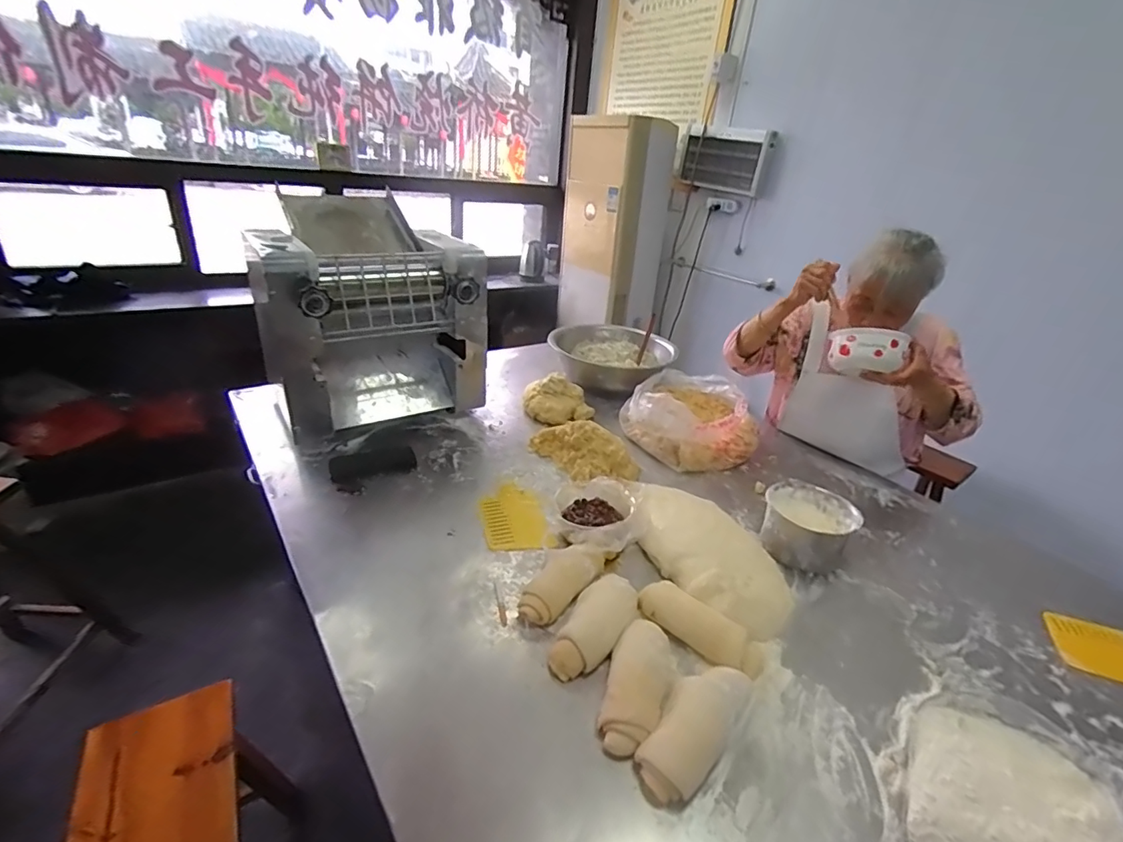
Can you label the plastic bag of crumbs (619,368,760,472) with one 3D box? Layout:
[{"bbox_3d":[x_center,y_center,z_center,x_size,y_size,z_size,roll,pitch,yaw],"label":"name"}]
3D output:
[{"bbox_3d":[0.310,-0.017,1.314,0.297,0.121,0.354,1,25,-8],"label":"plastic bag of crumbs"}]

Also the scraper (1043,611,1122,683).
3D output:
[{"bbox_3d":[0.829,0.347,0.780,0.154,0.007,0.110,11,34,18],"label":"scraper"}]

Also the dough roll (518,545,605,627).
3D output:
[{"bbox_3d":[0.001,0.248,0.802,0.078,0.046,0.161,17,28,24],"label":"dough roll"}]

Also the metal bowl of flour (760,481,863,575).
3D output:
[{"bbox_3d":[0.436,0.194,0.933,0.146,0.102,0.139,4,25,-2],"label":"metal bowl of flour"}]

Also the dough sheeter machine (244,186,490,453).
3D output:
[{"bbox_3d":[-0.448,-0.247,1.224,0.422,0.449,0.427,-12,30,-32],"label":"dough sheeter machine"}]

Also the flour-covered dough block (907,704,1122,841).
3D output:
[{"bbox_3d":[0.455,0.402,0.535,0.175,0.059,0.181,20,29,29],"label":"flour-covered dough block"}]

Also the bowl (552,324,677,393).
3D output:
[{"bbox_3d":[0.152,-0.190,1.611,0.372,0.127,0.356,3,25,-4],"label":"bowl"}]

